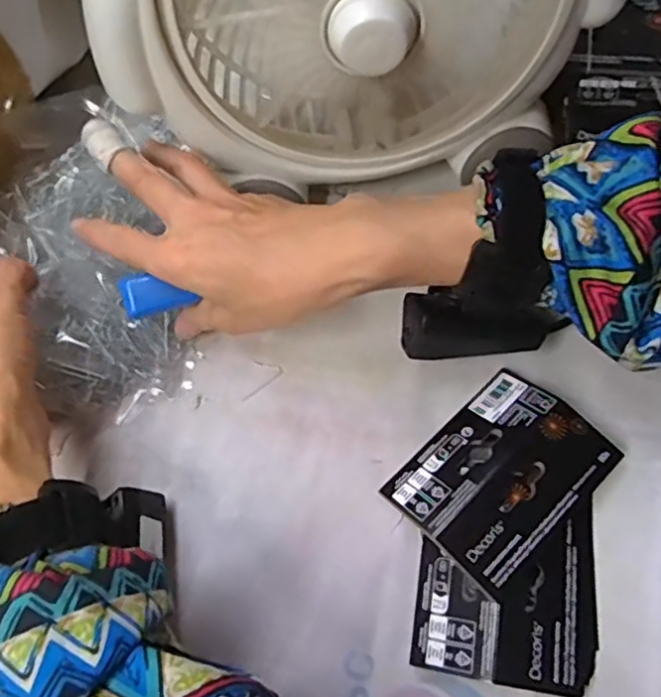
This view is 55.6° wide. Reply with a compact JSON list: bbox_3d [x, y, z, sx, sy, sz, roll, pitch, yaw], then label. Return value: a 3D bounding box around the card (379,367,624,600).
[{"bbox_3d":[0.087,0.065,0.324,0.098,0.026,0.074,-42,72,-14],"label":"card"}]

